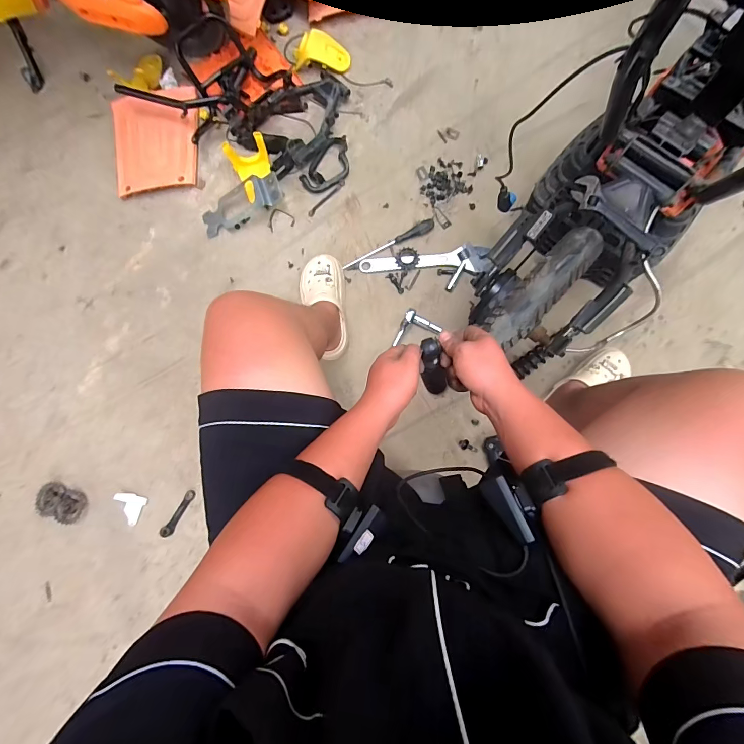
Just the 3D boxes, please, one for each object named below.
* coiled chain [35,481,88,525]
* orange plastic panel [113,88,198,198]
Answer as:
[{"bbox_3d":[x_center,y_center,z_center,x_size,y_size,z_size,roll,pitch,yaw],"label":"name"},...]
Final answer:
[{"bbox_3d":[-0.812,0.345,0.947,0.119,0.027,0.082,22,85,8],"label":"coiled chain"},{"bbox_3d":[-0.654,-0.705,1.077,0.268,0.060,0.324,-10,81,4],"label":"orange plastic panel"}]

